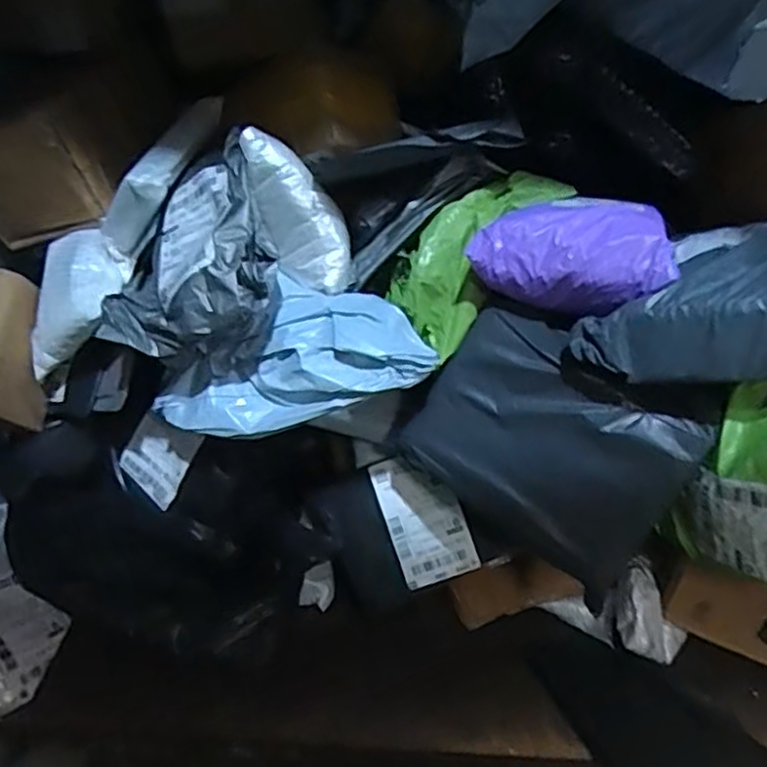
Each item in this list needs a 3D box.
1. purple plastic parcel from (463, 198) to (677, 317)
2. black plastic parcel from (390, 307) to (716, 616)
[{"bbox_3d":[0.149,-0.100,0.536,0.147,0.074,0.064,11,39,16],"label":"purple plastic parcel"},{"bbox_3d":[0.130,0.058,0.560,0.212,0.172,0.043,34,13,16],"label":"black plastic parcel"}]

